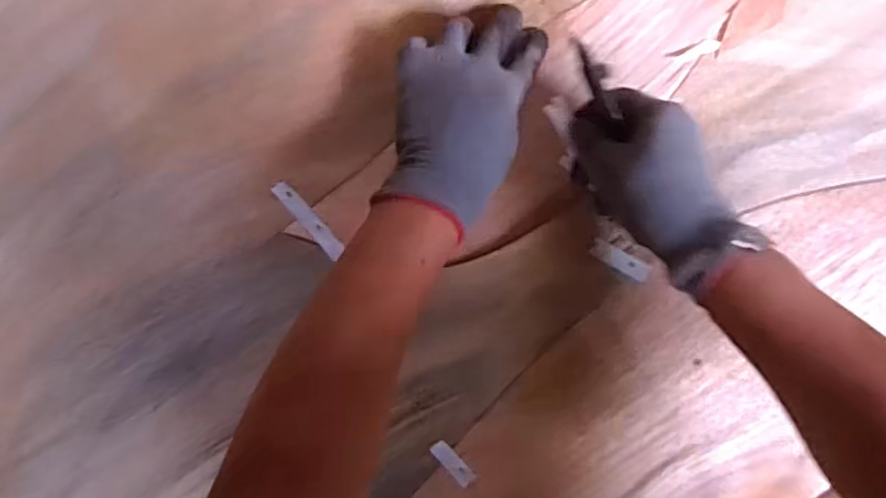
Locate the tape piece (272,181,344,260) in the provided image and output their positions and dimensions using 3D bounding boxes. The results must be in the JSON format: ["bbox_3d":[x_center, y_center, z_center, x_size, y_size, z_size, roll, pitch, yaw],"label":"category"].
[{"bbox_3d":[-0.105,-0.025,0.500,0.014,0.004,0.066,-41,96,-2],"label":"tape piece"}]

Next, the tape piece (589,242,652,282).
[{"bbox_3d":[0.129,0.008,0.469,0.044,0.004,0.014,29,93,5],"label":"tape piece"}]

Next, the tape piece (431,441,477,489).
[{"bbox_3d":[0.008,0.163,0.491,0.013,0.004,0.039,-43,91,-9],"label":"tape piece"}]

